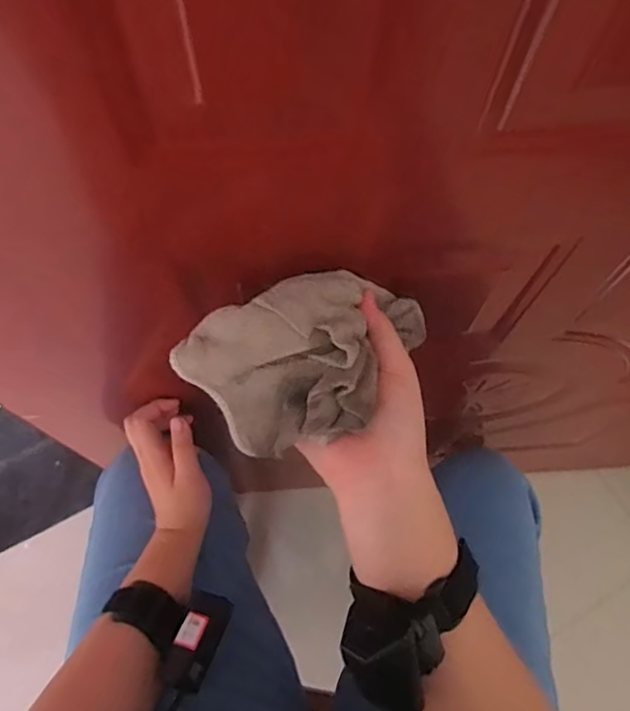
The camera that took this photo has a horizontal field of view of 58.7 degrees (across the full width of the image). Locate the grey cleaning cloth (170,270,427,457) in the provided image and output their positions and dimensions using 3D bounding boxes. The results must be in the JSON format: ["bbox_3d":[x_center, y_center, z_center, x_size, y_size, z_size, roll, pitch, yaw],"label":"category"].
[{"bbox_3d":[0.001,0.003,0.325,0.145,0.065,0.086,-19,69,-9],"label":"grey cleaning cloth"}]

